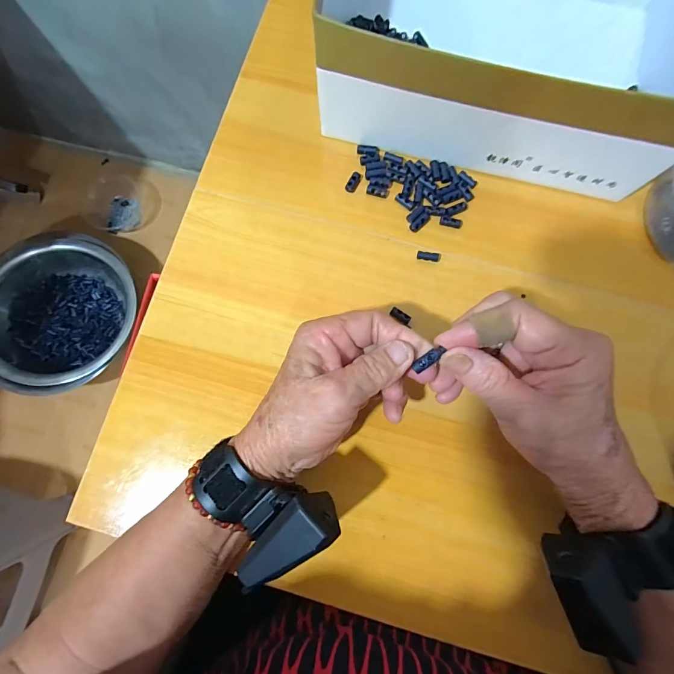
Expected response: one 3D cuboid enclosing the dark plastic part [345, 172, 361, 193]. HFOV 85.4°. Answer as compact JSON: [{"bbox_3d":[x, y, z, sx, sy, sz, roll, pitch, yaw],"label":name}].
[{"bbox_3d":[0.015,-0.143,0.338,0.009,0.005,0.019,29,83,5],"label":"dark plastic part"}]

